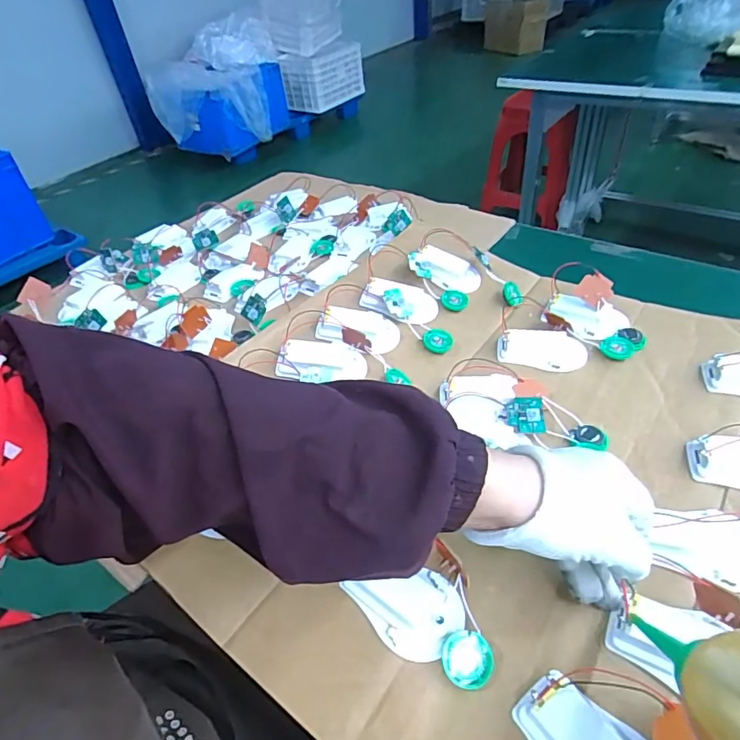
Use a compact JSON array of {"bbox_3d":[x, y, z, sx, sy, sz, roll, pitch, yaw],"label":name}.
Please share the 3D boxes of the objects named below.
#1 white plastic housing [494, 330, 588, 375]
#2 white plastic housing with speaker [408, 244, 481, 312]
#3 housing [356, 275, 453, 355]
[{"bbox_3d":[0.164,-0.020,0.466,0.080,0.012,0.042,3,44,10],"label":"white plastic housing"},{"bbox_3d":[0.079,-0.104,0.547,0.081,0.023,0.070,26,63,12],"label":"white plastic housing with speaker"},{"bbox_3d":[0.047,-0.065,0.511,0.110,0.038,0.064,25,52,30],"label":"housing"}]

